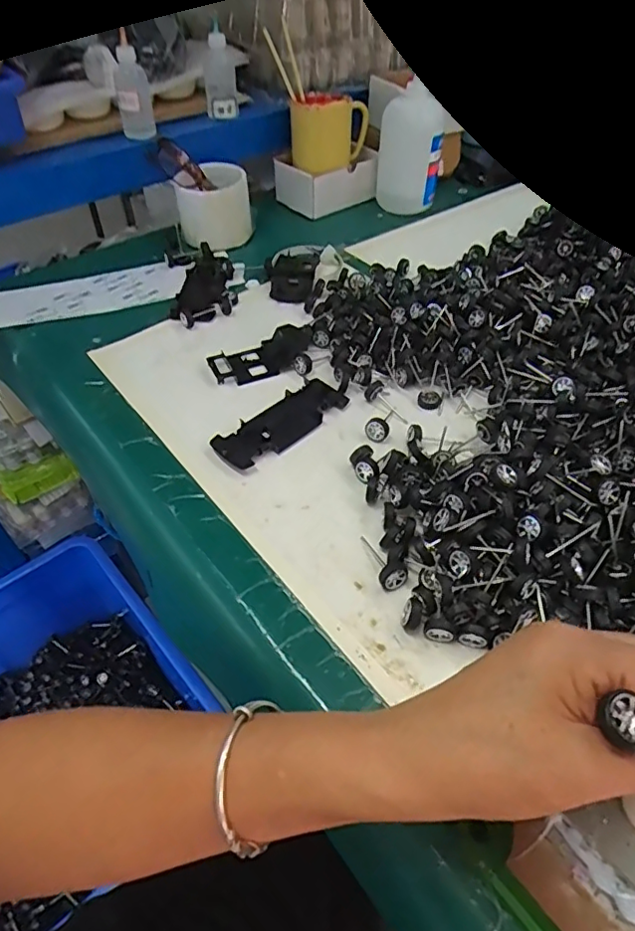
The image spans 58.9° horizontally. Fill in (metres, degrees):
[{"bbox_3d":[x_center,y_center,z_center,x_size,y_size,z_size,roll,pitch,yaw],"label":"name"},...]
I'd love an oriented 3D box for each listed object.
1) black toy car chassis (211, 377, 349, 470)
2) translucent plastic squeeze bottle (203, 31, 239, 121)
[{"bbox_3d":[-0.029,-0.038,0.484,0.127,0.006,0.046,-35,57,-27],"label":"black toy car chassis"},{"bbox_3d":[-0.120,-0.474,0.687,0.037,0.092,0.034,-6,49,-5],"label":"translucent plastic squeeze bottle"}]

